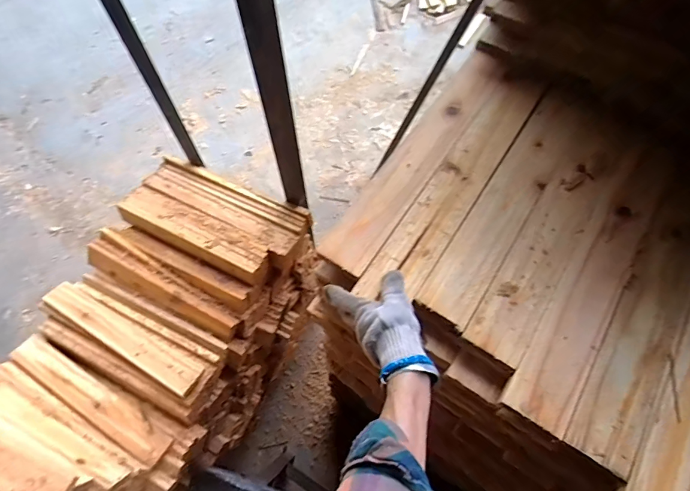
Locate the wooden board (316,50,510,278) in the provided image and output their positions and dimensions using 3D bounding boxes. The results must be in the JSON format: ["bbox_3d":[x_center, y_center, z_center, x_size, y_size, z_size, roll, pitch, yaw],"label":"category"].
[{"bbox_3d":[0.120,-0.151,0.623,0.071,0.018,0.465,32,69,15],"label":"wooden board"}]

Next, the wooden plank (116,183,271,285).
[{"bbox_3d":[-0.455,-0.046,1.201,0.497,0.049,0.141,24,67,12],"label":"wooden plank"}]

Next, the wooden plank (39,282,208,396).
[{"bbox_3d":[-0.587,0.237,1.066,0.493,0.045,0.097,25,68,12],"label":"wooden plank"}]

